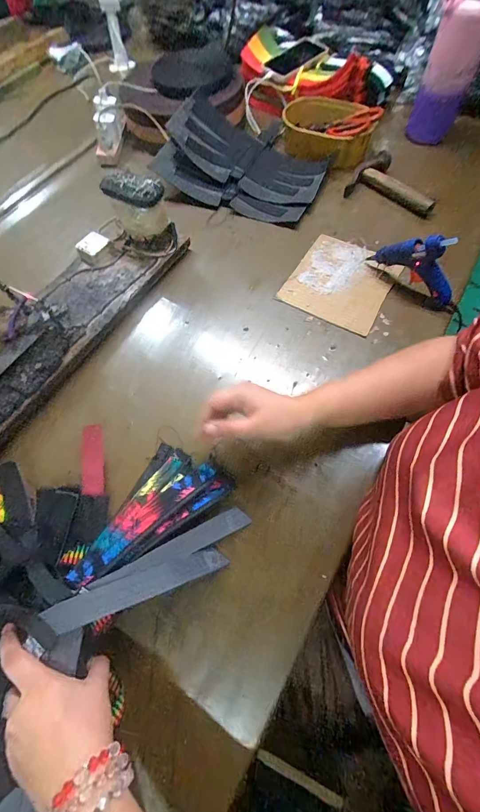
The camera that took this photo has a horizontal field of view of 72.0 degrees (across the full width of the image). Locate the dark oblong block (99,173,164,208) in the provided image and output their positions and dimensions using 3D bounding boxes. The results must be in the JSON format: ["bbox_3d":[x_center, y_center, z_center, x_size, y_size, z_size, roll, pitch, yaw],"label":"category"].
[{"bbox_3d":[-0.168,-0.338,0.512,0.094,0.026,0.042,18,67,13],"label":"dark oblong block"}]

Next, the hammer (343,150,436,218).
[{"bbox_3d":[0.305,-0.427,0.654,0.167,0.053,0.109,28,70,15],"label":"hammer"}]

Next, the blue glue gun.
[{"bbox_3d":[0.273,-0.223,0.501,0.138,0.086,0.026,31,71,18],"label":"blue glue gun"}]

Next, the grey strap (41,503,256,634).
[{"bbox_3d":[-0.078,0.171,0.345,0.209,0.016,0.050,-17,64,-32],"label":"grey strap"}]

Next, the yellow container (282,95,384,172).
[{"bbox_3d":[0.180,-0.598,0.714,0.203,0.074,0.192,-2,64,4],"label":"yellow container"}]

